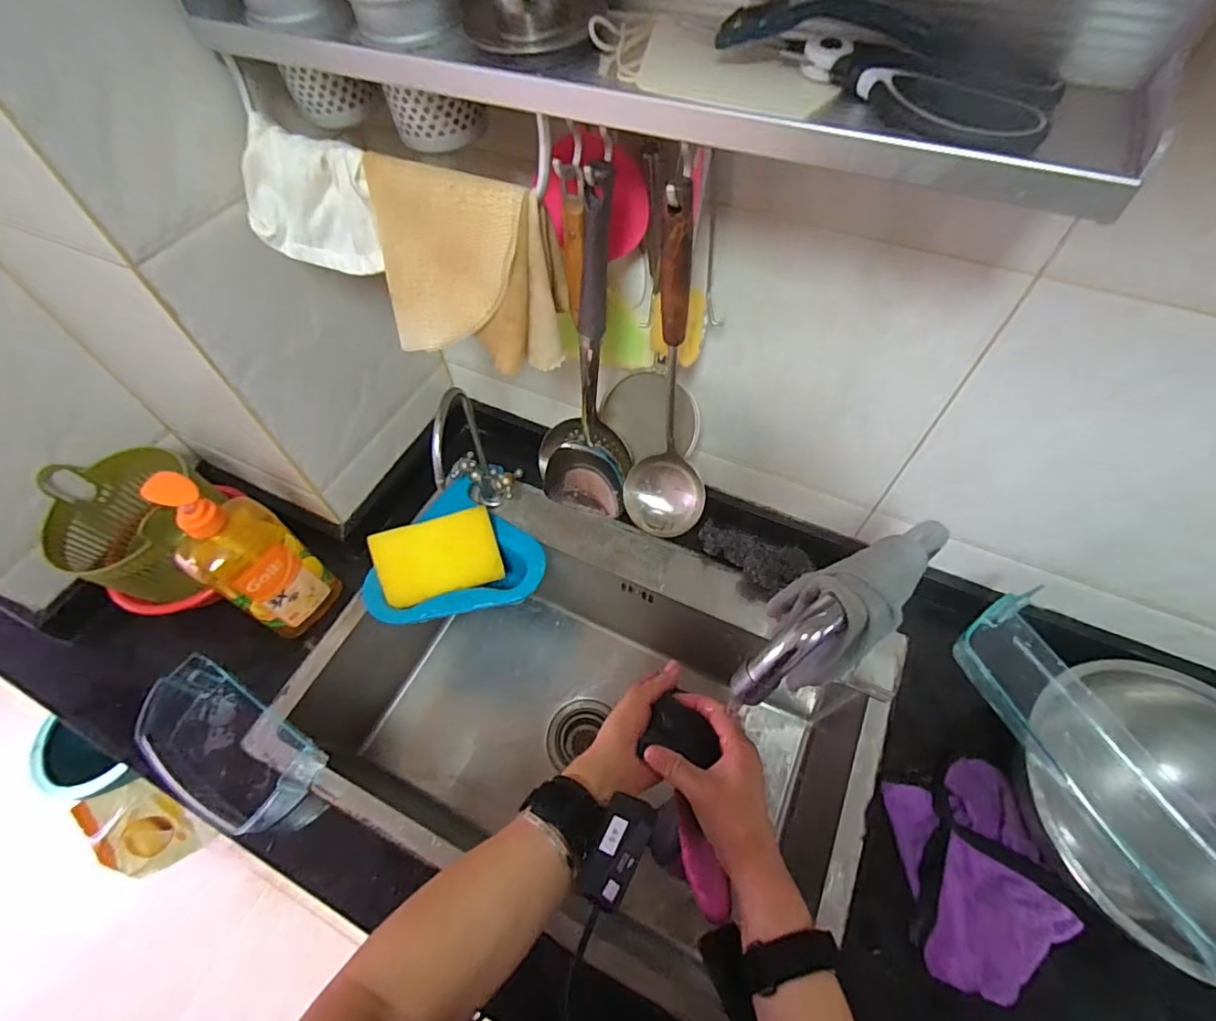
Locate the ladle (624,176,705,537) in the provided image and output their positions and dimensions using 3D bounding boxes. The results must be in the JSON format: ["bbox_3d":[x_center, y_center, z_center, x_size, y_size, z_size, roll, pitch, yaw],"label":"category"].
[{"bbox_3d":[0.051,-0.104,0.487,0.079,0.344,0.089,-2,56,2],"label":"ladle"}]

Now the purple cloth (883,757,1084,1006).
[{"bbox_3d":[0.346,0.339,0.522,0.140,0.033,0.172,-8,56,-1],"label":"purple cloth"}]

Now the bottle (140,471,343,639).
[{"bbox_3d":[-0.394,0.054,0.612,0.067,0.271,0.093,27,62,20],"label":"bottle"}]

